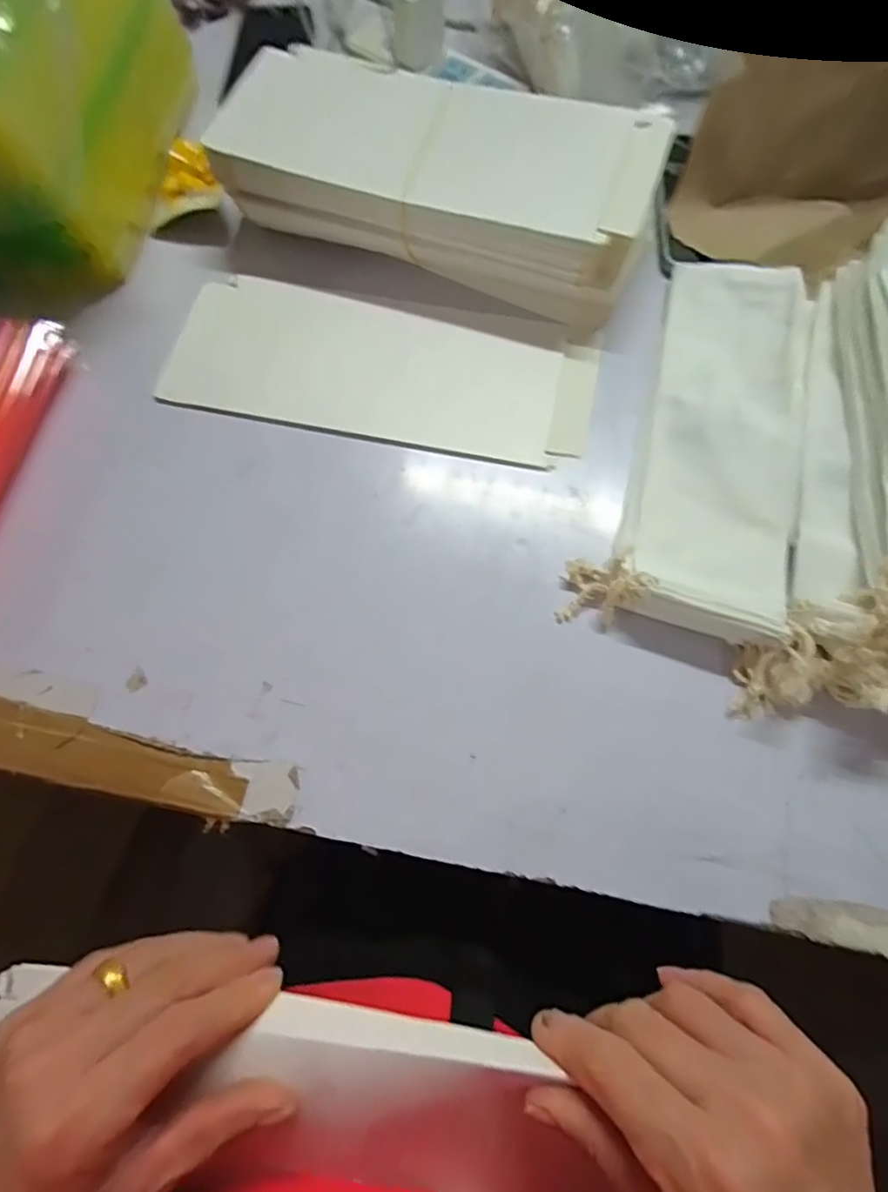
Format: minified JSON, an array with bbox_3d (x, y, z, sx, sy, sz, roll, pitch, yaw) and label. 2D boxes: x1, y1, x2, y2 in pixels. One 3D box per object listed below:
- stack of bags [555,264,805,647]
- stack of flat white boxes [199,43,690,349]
[{"bbox_3d":[0.190,-0.119,0.415,0.123,0.036,0.301,17,73,8],"label":"stack of bags"},{"bbox_3d":[-0.003,-0.336,0.475,0.339,0.069,0.151,19,73,8],"label":"stack of flat white boxes"}]

